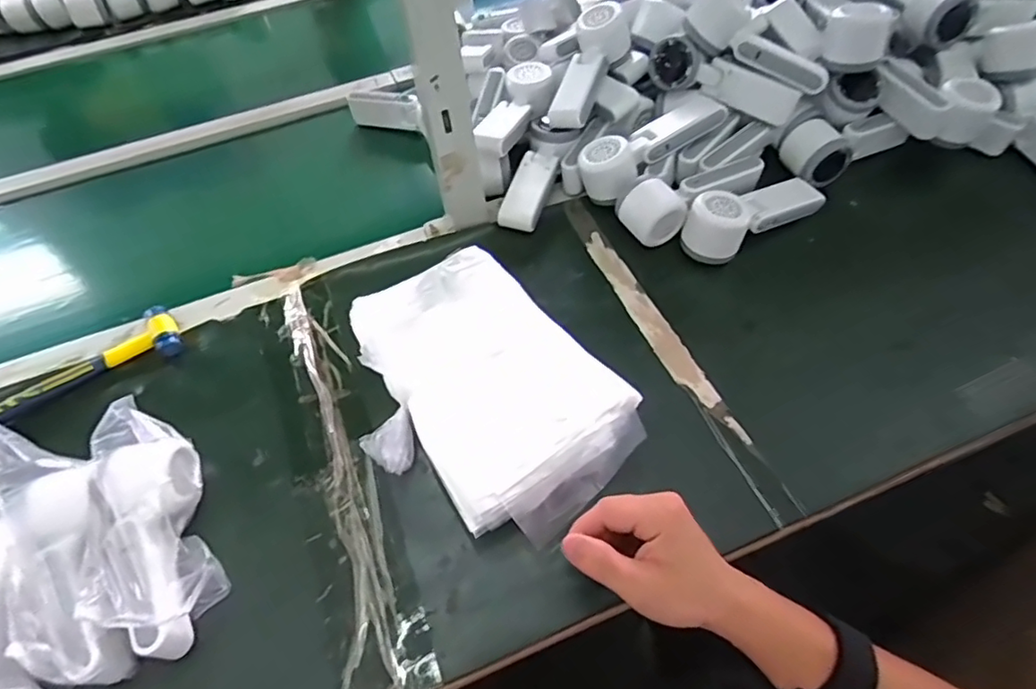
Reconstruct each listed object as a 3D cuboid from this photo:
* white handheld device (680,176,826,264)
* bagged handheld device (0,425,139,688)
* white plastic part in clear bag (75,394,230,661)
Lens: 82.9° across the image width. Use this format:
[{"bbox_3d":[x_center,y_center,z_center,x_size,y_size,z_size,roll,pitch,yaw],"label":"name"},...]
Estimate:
[{"bbox_3d":[0.245,-0.141,0.611,0.162,0.055,0.060,-27,56,-15],"label":"white handheld device"},{"bbox_3d":[-0.327,0.150,0.429,0.068,0.096,0.185,-29,57,-16],"label":"bagged handheld device"},{"bbox_3d":[-0.277,0.137,0.452,0.070,0.078,0.191,-19,55,-9],"label":"white plastic part in clear bag"}]

